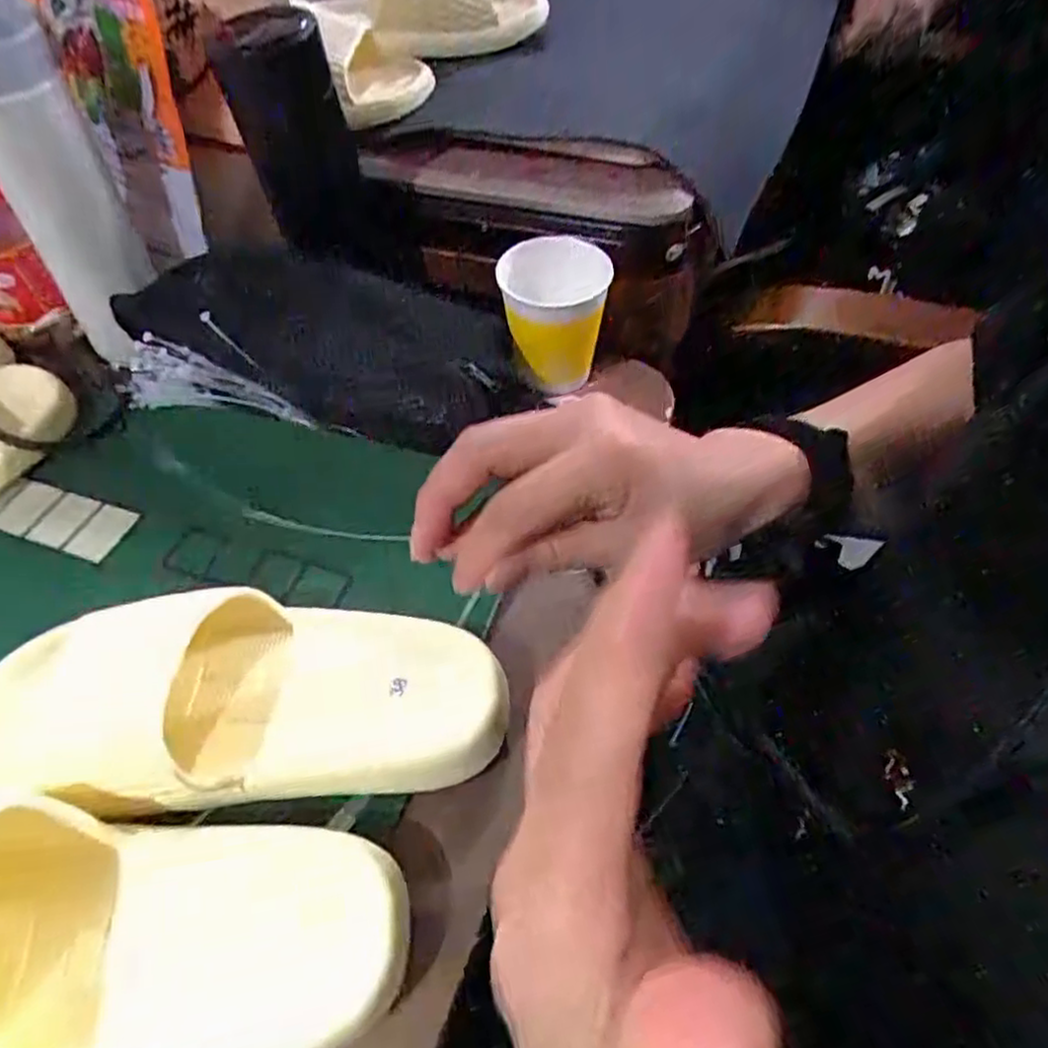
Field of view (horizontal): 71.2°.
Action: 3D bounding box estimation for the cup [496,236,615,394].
[{"bbox_3d":[0.022,-0.137,0.494,0.068,0.082,0.068,-2,53,3],"label":"cup"}]

